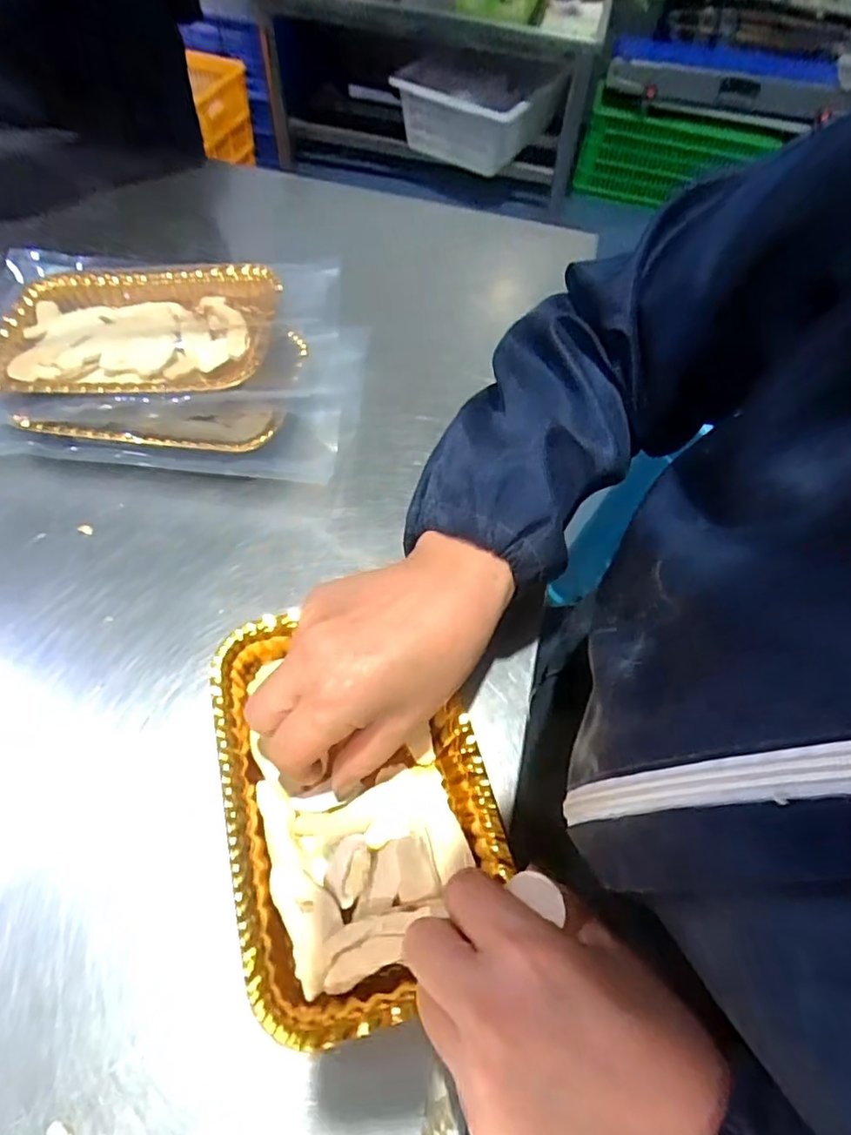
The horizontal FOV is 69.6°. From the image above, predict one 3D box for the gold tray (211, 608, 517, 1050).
[{"bbox_3d":[-0.033,0.108,0.302,0.122,0.023,0.187,-12,60,-11],"label":"gold tray"}]

